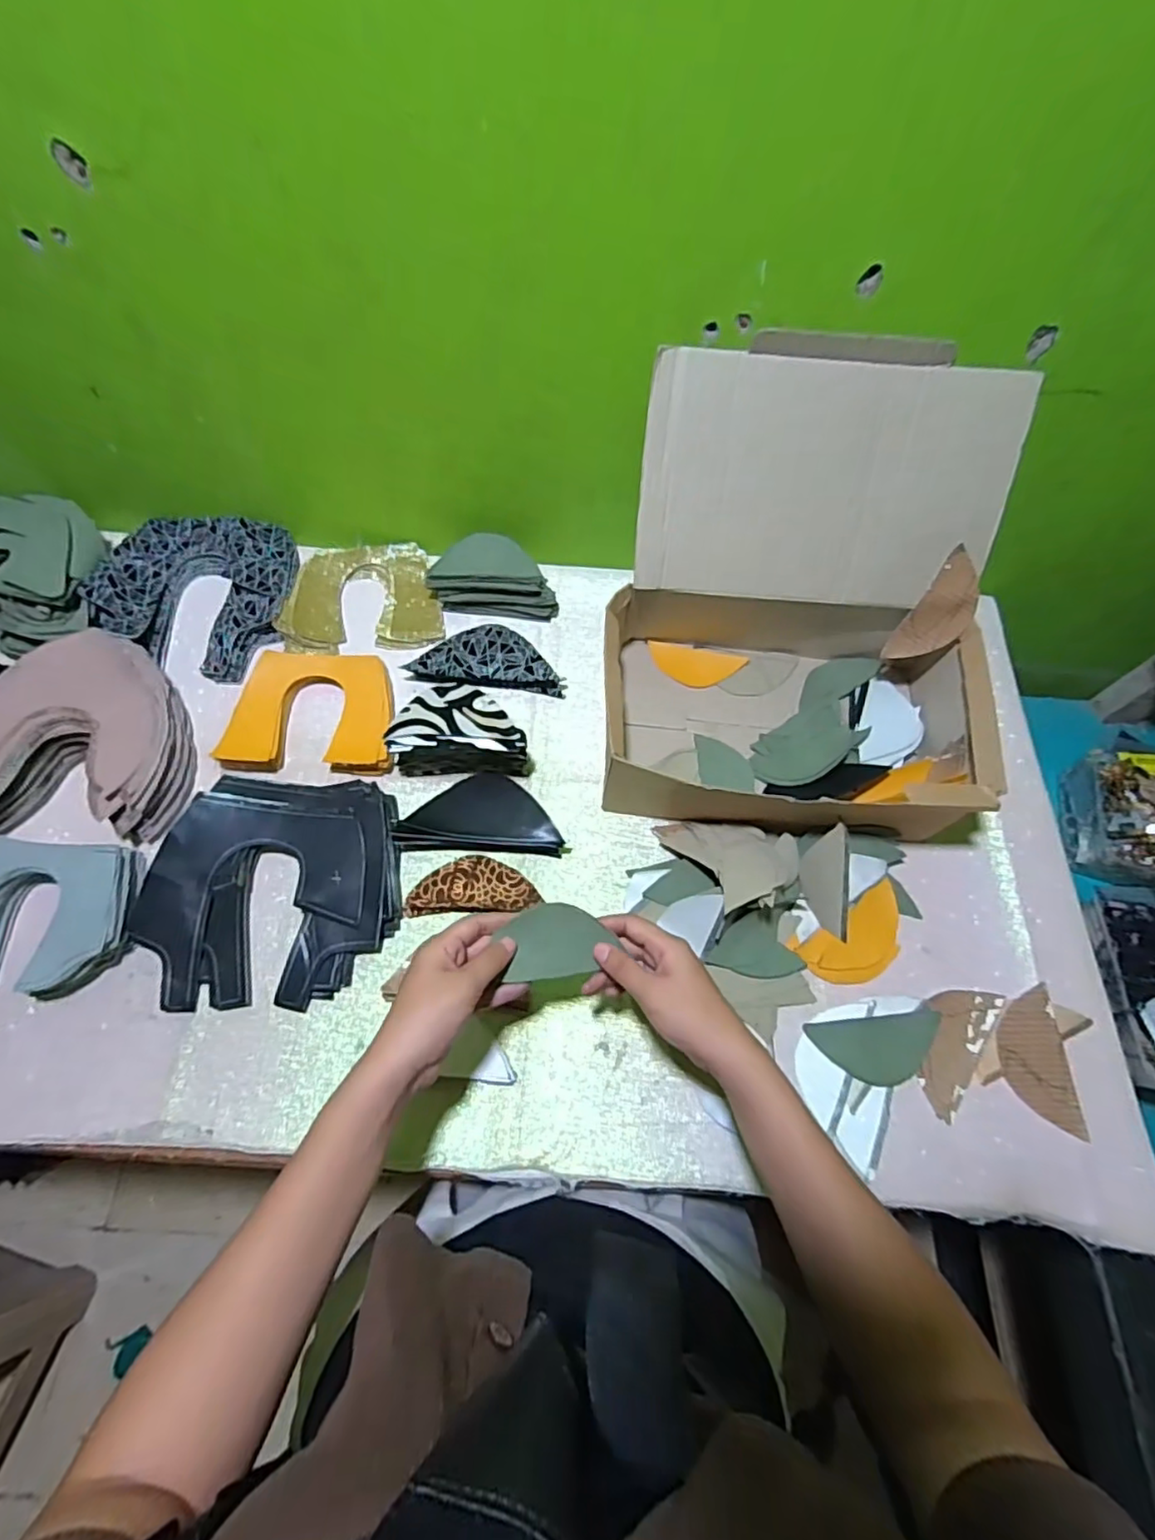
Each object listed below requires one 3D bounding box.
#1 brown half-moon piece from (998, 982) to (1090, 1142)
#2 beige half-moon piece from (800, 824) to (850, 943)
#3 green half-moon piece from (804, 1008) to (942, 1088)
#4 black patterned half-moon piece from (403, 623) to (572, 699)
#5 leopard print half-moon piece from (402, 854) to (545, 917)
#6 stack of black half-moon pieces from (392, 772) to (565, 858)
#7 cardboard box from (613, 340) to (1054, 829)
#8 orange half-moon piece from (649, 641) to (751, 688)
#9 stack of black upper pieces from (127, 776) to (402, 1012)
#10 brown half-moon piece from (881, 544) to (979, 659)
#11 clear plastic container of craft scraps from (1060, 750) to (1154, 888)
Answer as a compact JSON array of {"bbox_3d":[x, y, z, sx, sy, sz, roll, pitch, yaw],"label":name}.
[{"bbox_3d":[0.375,0.237,0.516,0.050,0.013,0.107,2,67,-1],"label":"brown half-moon piece"},{"bbox_3d":[0.218,0.097,0.554,0.040,0.006,0.099,4,102,34],"label":"beige half-moon piece"},{"bbox_3d":[0.251,0.232,0.519,0.107,0.005,0.052,-5,65,-6],"label":"green half-moon piece"},{"bbox_3d":[-0.093,-0.118,0.660,0.157,0.026,0.074,2,64,-3],"label":"black patterned half-moon piece"},{"bbox_3d":[-0.093,0.102,0.557,0.115,0.017,0.049,-1,64,-4],"label":"leopard print half-moon piece"},{"bbox_3d":[-0.087,0.041,0.584,0.149,0.033,0.074,4,64,-2],"label":"stack of black half-moon pieces"},{"bbox_3d":[0.200,-0.137,0.554,0.333,0.243,0.322,3,65,1],"label":"cardboard box"},{"bbox_3d":[0.127,-0.110,0.672,0.101,0.006,0.046,10,72,1],"label":"orange half-moon piece"},{"bbox_3d":[-0.262,0.101,0.540,0.206,0.027,0.189,2,64,-3],"label":"stack of black upper pieces"},{"bbox_3d":[0.341,-0.145,0.588,0.052,0.106,0.007,23,27,-7],"label":"brown half-moon piece"},{"bbox_3d":[0.657,0.055,0.712,0.152,0.072,0.178,20,64,6],"label":"clear plastic container of craft scraps"}]

